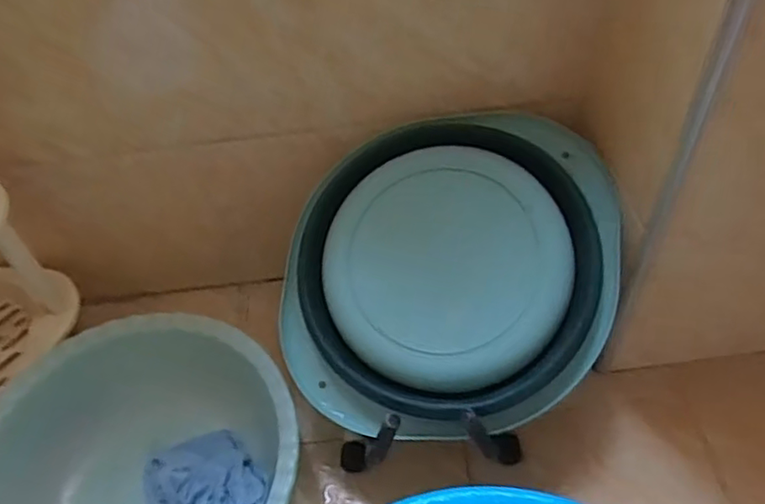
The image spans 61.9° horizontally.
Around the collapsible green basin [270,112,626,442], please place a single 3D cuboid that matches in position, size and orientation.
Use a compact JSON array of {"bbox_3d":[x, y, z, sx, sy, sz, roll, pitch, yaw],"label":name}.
[{"bbox_3d":[0.069,0.024,0.712,0.379,0.101,0.370,-2,82,11],"label":"collapsible green basin"}]

